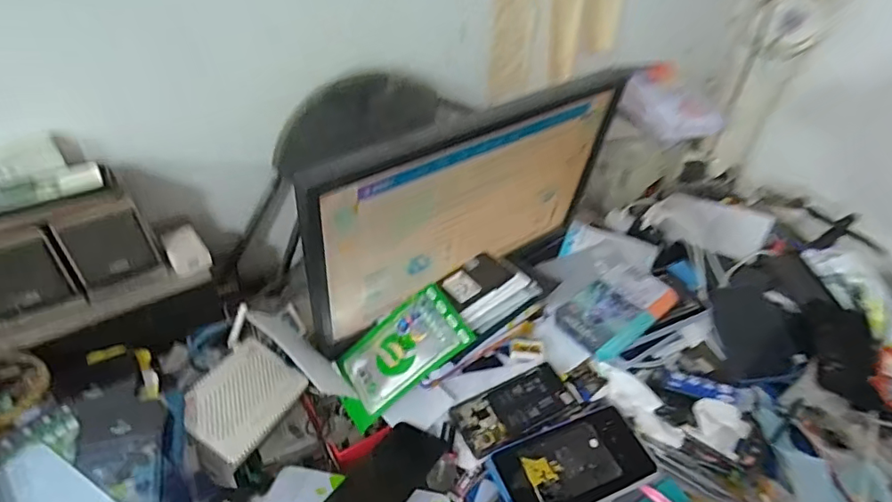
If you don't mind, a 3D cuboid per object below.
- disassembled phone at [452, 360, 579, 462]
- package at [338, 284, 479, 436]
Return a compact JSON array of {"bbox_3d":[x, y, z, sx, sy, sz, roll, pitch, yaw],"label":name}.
[{"bbox_3d":[0.091,0.201,0.682,0.158,0.016,0.075,-17,48,-22],"label":"disassembled phone"},{"bbox_3d":[-0.058,0.125,0.649,0.175,0.018,0.093,-40,57,-2],"label":"package"}]

